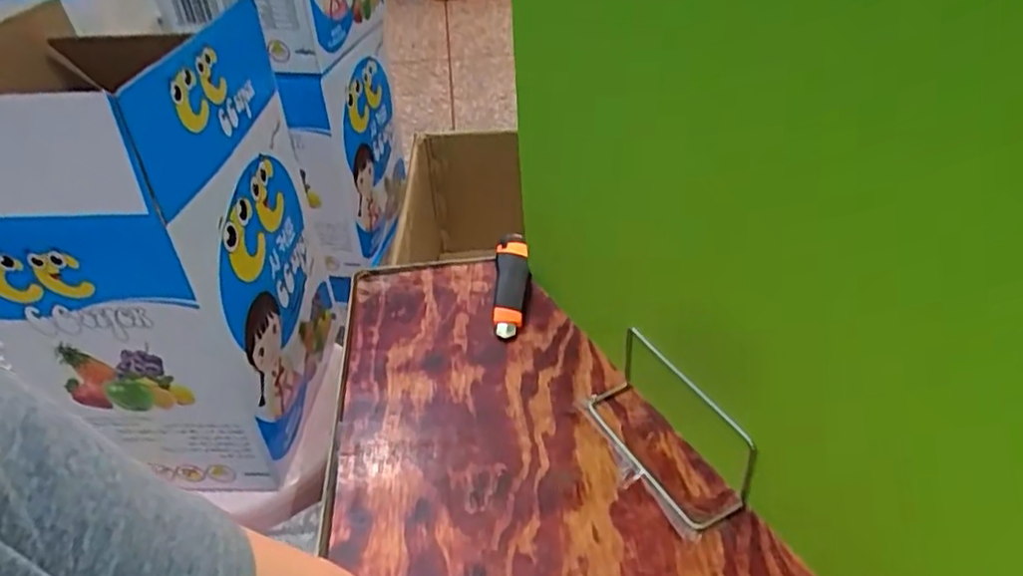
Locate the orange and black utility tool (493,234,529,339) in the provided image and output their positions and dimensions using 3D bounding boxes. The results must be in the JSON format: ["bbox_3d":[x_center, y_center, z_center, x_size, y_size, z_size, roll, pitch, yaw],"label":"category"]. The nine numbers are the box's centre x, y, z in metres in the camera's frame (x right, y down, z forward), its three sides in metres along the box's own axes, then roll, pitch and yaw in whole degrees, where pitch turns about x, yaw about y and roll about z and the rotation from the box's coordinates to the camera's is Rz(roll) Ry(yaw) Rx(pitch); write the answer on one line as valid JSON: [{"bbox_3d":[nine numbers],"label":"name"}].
[{"bbox_3d":[0.000,-0.007,0.731,0.035,0.026,0.148,-2,39,3],"label":"orange and black utility tool"}]

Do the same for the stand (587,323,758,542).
[{"bbox_3d":[0.115,0.108,0.535,0.069,0.075,0.152,-20,42,-20],"label":"stand"}]

